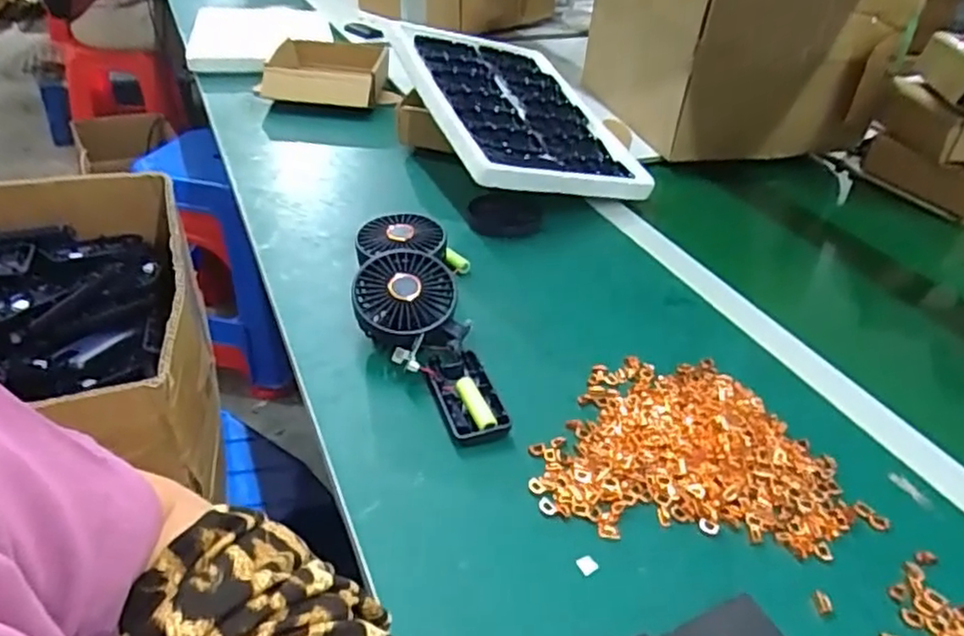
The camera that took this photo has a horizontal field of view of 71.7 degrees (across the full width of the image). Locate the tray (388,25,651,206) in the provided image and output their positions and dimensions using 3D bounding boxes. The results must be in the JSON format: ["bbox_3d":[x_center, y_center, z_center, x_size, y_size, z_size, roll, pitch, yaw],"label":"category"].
[{"bbox_3d":[0.050,-0.278,0.886,0.286,0.035,0.368,2,46,-29],"label":"tray"}]

